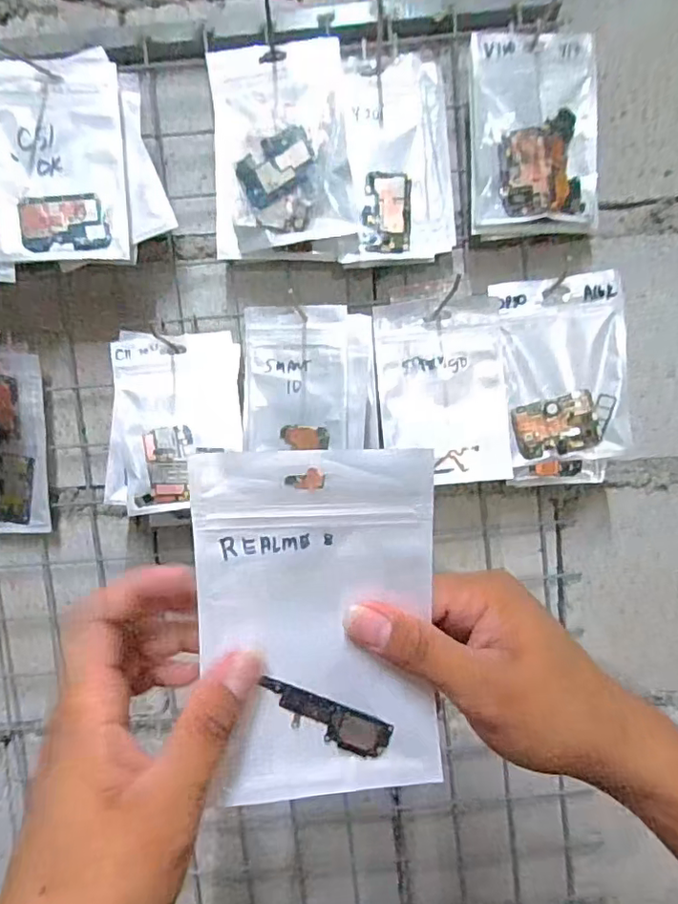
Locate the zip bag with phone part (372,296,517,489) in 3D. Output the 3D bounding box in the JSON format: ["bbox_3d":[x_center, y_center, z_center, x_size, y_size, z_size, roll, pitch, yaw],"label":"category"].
[{"bbox_3d":[0.088,-0.052,0.469,0.106,0.150,0.010,-5,5,-1],"label":"zip bag with phone part"}]

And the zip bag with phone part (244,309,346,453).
[{"bbox_3d":[-0.035,-0.059,0.447,0.087,0.111,0.009,-4,5,4],"label":"zip bag with phone part"}]

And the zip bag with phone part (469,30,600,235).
[{"bbox_3d":[0.163,-0.267,0.464,0.103,0.150,0.029,-5,5,-7],"label":"zip bag with phone part"}]

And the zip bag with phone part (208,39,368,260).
[{"bbox_3d":[-0.045,-0.248,0.459,0.122,0.162,0.044,1,7,0],"label":"zip bag with phone part"}]

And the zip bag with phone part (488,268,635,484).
[{"bbox_3d":[0.191,-0.060,0.474,0.103,0.170,0.026,-4,5,6],"label":"zip bag with phone part"}]

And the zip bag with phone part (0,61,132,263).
[{"bbox_3d":[-0.228,-0.233,0.446,0.105,0.148,0.007,-6,5,-9],"label":"zip bag with phone part"}]

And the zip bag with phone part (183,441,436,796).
[{"bbox_3d":[-0.008,0.074,0.245,0.102,0.148,0.017,-5,5,-6],"label":"zip bag with phone part"}]

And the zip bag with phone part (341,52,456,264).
[{"bbox_3d":[0.053,-0.248,0.469,0.093,0.163,0.012,-6,5,-13],"label":"zip bag with phone part"}]

